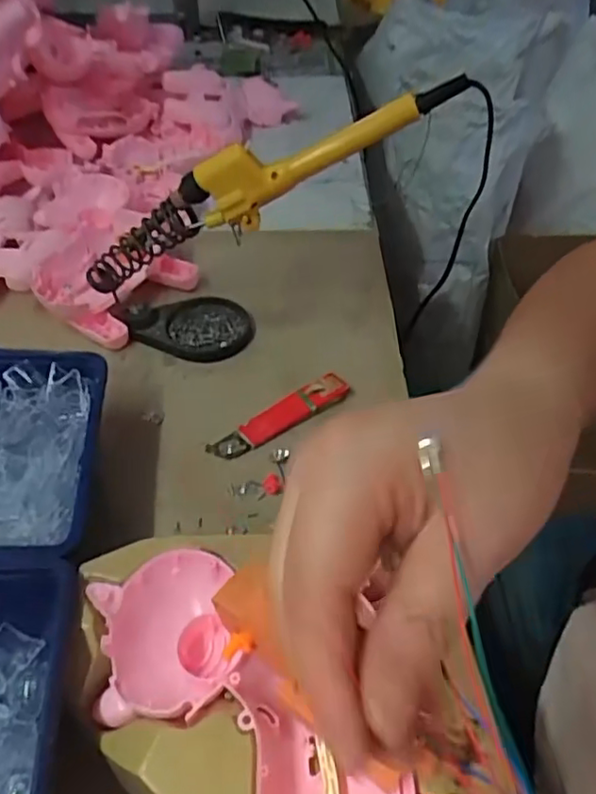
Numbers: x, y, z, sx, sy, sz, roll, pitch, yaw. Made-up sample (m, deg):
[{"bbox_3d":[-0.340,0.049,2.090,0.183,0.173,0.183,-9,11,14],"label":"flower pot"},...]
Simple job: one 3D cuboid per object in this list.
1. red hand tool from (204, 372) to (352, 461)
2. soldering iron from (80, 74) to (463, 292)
[{"bbox_3d":[-0.012,0.012,0.420,0.102,0.013,0.023,-27,53,-24],"label":"red hand tool"},{"bbox_3d":[-0.032,-0.136,0.401,0.271,0.050,0.025,-21,43,17],"label":"soldering iron"}]

